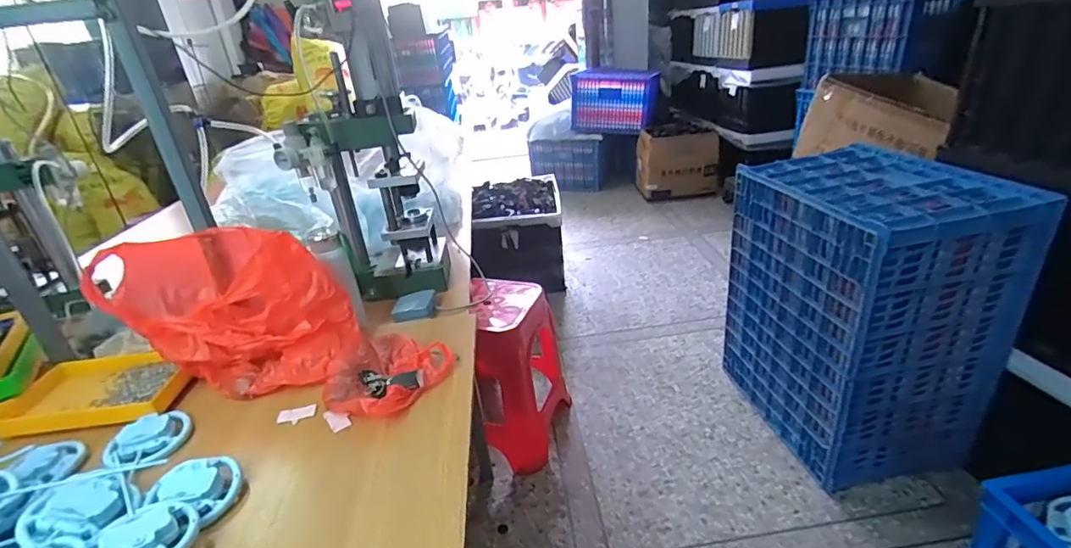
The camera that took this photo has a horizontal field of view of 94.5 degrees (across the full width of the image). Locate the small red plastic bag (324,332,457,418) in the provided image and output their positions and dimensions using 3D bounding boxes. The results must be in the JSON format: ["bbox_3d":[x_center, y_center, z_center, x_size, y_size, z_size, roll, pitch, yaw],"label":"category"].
[{"bbox_3d":[-0.241,0.155,0.775,0.153,0.044,0.175,9,30,27],"label":"small red plastic bag"}]

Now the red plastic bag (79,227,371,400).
[{"bbox_3d":[-0.492,0.046,0.822,0.361,0.210,0.194,1,27,14],"label":"red plastic bag"}]

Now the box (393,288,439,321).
[{"bbox_3d":[-0.246,0.063,1.008,0.083,0.030,0.067,-5,26,0],"label":"box"}]

